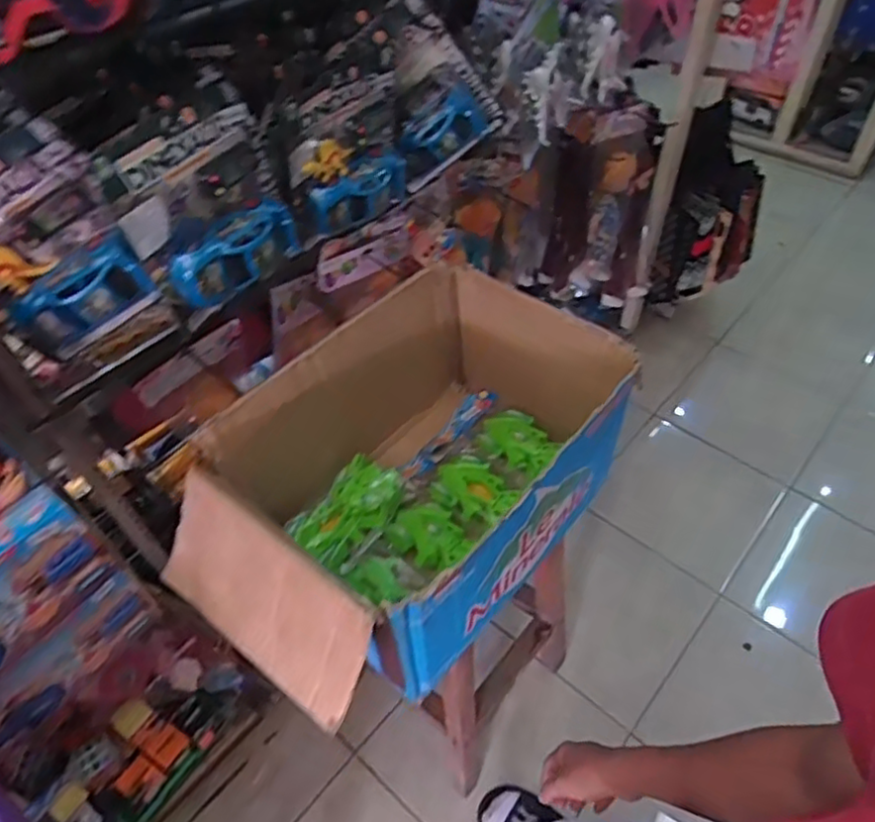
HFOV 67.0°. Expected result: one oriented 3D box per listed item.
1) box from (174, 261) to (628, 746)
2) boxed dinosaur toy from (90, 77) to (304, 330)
[{"bbox_3d":[-0.038,0.087,0.817,0.339,0.267,0.521,33,57,27],"label":"box"},{"bbox_3d":[-0.250,-0.227,0.737,0.103,0.193,0.194,23,53,21],"label":"boxed dinosaur toy"}]

